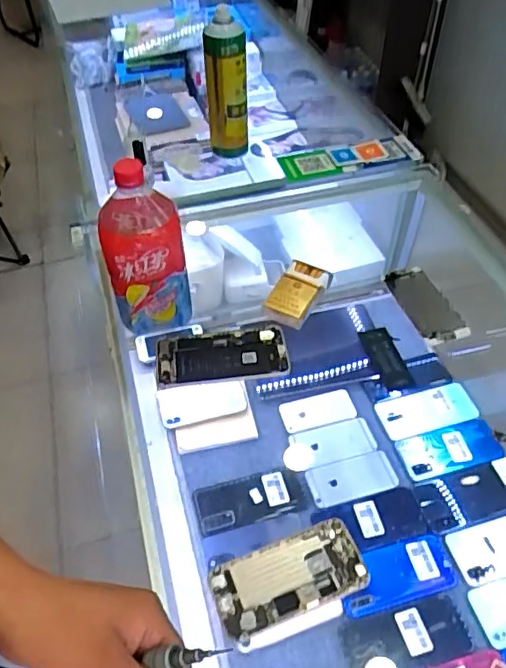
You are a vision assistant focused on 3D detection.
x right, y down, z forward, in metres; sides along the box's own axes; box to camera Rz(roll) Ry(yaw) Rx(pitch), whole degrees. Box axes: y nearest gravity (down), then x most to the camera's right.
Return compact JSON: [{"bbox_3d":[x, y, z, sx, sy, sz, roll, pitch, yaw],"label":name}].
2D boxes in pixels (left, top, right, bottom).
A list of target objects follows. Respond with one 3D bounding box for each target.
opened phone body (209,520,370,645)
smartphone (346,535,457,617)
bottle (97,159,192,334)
[{"bbox_3d":[0.033,0.220,0.515,0.137,0.011,0.068,-18,50,-15],"label":"opened phone body"},{"bbox_3d":[0.195,0.329,0.776,0.158,0.011,0.079,-11,49,-8],"label":"smartphone"},{"bbox_3d":[-0.125,-0.100,0.656,0.088,0.205,0.078,-7,48,-5],"label":"bottle"}]

